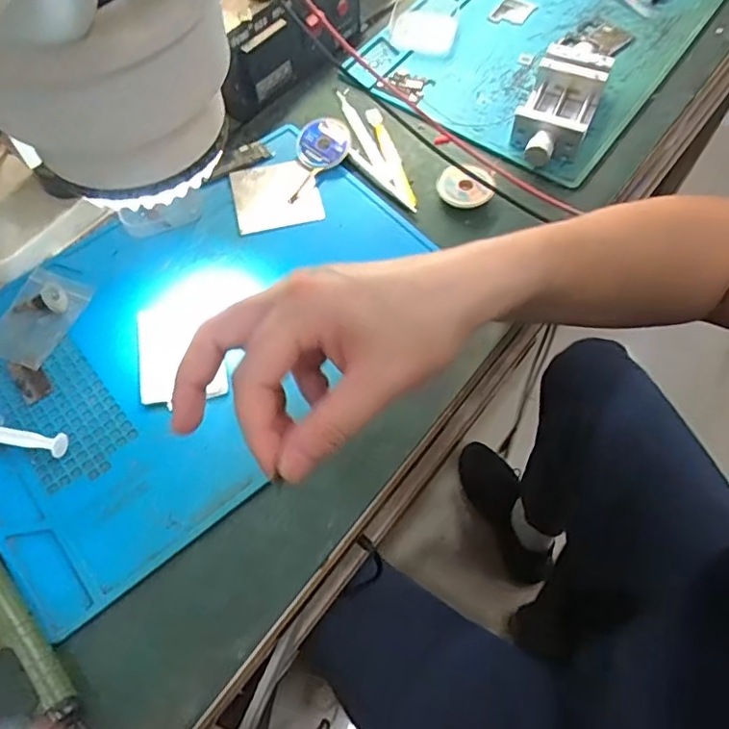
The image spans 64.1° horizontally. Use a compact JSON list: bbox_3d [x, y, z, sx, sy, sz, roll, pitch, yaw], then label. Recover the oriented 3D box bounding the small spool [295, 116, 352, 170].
[{"bbox_3d":[-0.035,-0.185,0.491,0.046,0.012,0.046,0,77,-2],"label":"small spool"}]

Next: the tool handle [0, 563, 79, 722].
[{"bbox_3d":[-0.201,0.126,0.318,0.017,0.019,0.156,-42,69,-18],"label":"tool handle"}]

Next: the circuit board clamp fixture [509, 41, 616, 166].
[{"bbox_3d":[0.165,-0.220,0.490,0.058,0.036,0.136,22,65,12],"label":"circuit board clamp fixture"}]

